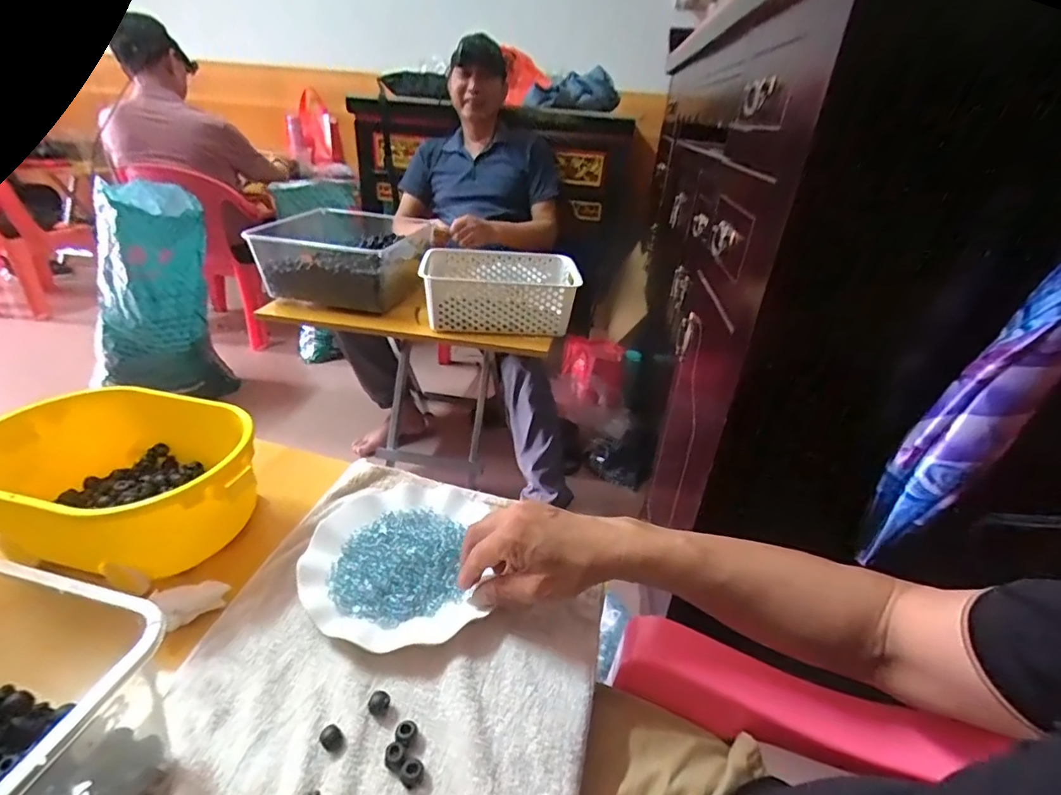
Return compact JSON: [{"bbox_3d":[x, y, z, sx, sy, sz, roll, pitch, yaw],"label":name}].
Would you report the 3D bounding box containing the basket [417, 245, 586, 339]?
[{"bbox_3d":[-0.063,-0.219,1.032,0.300,0.105,0.214,2,30,-5],"label":"basket"}]

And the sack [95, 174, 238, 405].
[{"bbox_3d":[-1.124,-0.314,1.466,0.352,0.551,0.320,-18,37,-33],"label":"sack"}]

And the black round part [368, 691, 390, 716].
[{"bbox_3d":[-0.111,0.223,0.365,0.013,0.010,0.014,5,32,-3],"label":"black round part"}]

